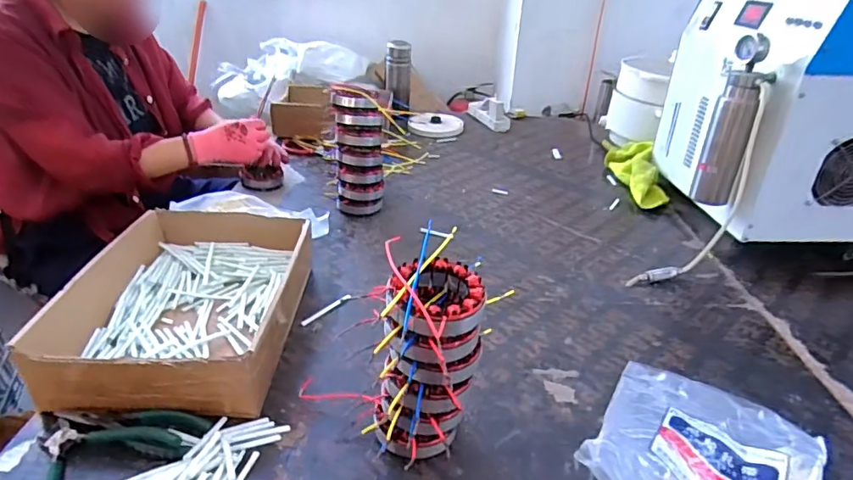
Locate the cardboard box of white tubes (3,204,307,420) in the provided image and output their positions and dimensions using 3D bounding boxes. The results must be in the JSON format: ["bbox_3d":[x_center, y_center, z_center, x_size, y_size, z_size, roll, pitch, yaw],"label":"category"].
[{"bbox_3d":[-0.288,0.071,0.653,0.238,0.087,0.336,4,30,2],"label":"cardboard box of white tubes"}]

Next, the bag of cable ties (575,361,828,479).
[{"bbox_3d":[0.274,0.210,0.495,0.202,0.065,0.262,22,35,30],"label":"bag of cable ties"}]

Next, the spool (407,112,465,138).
[{"bbox_3d":[0.028,-0.329,1.438,0.157,0.033,0.142,3,29,0],"label":"spool"}]

